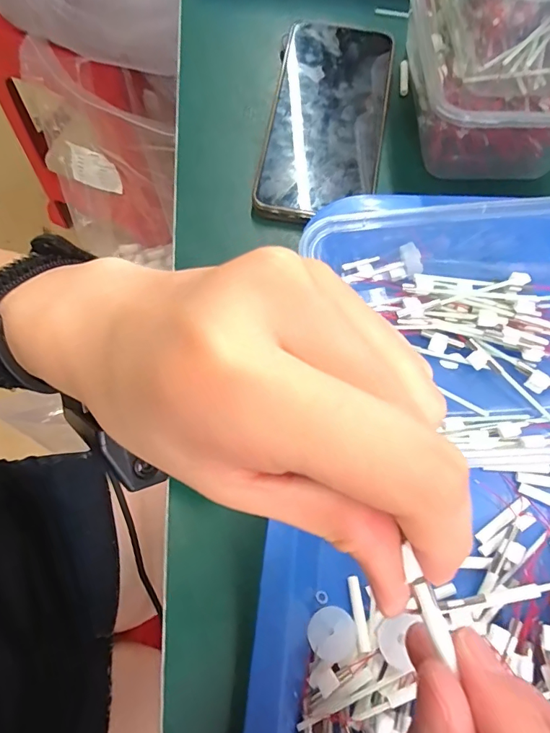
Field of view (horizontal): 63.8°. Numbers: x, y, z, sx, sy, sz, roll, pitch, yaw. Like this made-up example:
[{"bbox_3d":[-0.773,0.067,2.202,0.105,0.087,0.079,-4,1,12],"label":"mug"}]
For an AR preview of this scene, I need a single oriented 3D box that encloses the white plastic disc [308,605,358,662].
[{"bbox_3d":[0.025,0.118,0.196,0.020,0.005,0.021,-3,53,4],"label":"white plastic disc"}]

